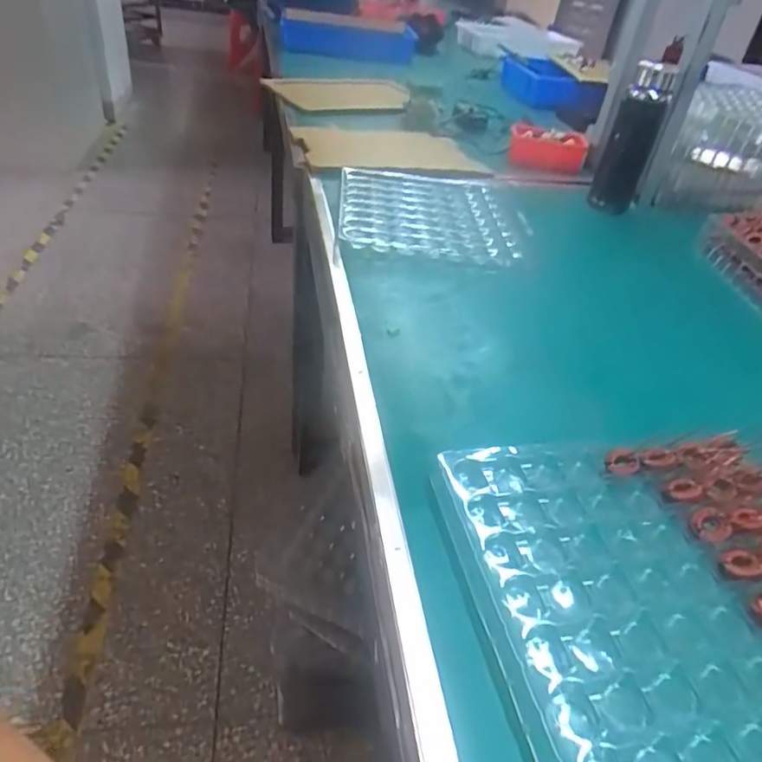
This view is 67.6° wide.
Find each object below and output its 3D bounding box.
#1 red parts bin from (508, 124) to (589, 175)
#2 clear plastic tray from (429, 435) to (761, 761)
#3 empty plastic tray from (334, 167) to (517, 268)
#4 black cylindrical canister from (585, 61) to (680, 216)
[{"bbox_3d":[0.366,-0.509,1.249,0.167,0.065,0.088,10,38,3],"label":"red parts bin"},{"bbox_3d":[0.201,0.145,0.380,0.275,0.025,0.277,-4,38,-14],"label":"clear plastic tray"},{"bbox_3d":[0.072,-0.270,0.905,0.272,0.027,0.322,4,37,-5],"label":"empty plastic tray"},{"bbox_3d":[0.454,-0.436,1.028,0.084,0.235,0.069,20,40,15],"label":"black cylindrical canister"}]

